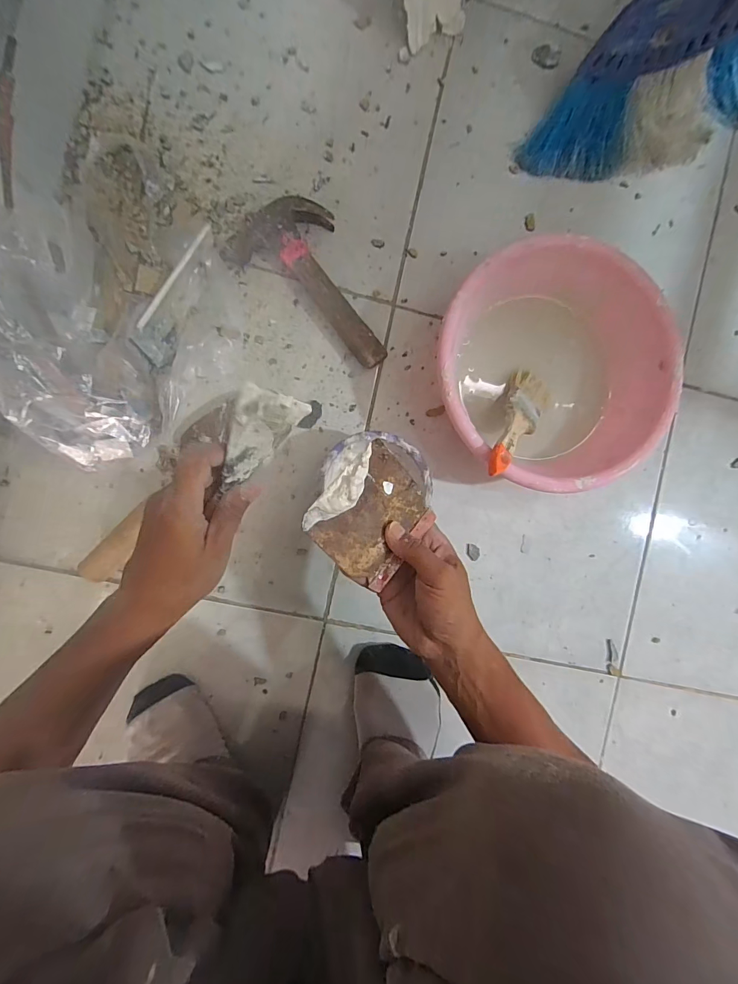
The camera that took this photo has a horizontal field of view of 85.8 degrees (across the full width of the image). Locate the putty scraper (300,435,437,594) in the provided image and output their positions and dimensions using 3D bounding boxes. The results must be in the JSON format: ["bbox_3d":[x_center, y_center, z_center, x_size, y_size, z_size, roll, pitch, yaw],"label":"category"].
[{"bbox_3d":[0.007,0.022,0.342,0.102,0.011,0.093,-49,112,-19],"label":"putty scraper"}]

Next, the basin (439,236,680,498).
[{"bbox_3d":[0.209,-0.139,0.475,0.265,0.089,0.264,0,91,-6],"label":"basin"}]

